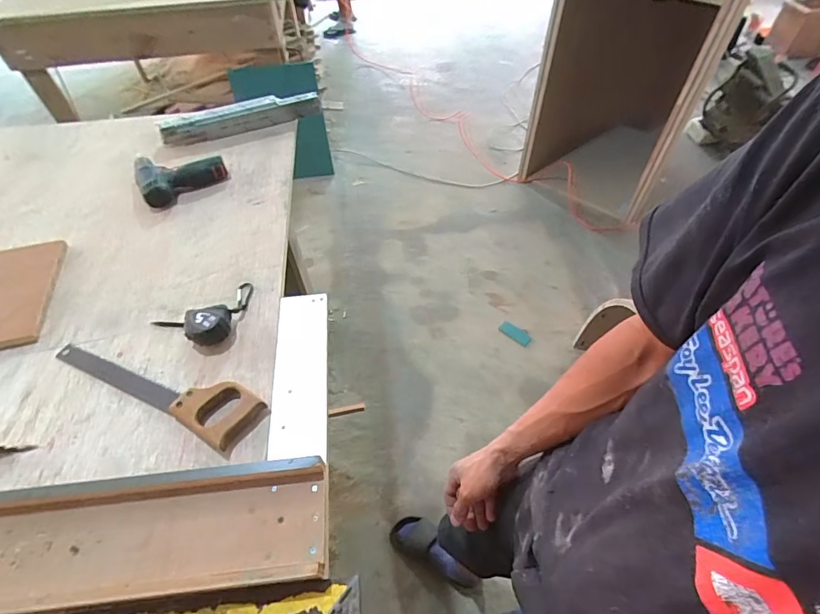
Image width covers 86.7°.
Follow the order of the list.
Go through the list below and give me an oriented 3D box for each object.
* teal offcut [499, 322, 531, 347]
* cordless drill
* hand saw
[{"bbox_3d":[0.411,0.101,1.695,0.131,0.008,0.056,35,61,25],"label":"teal offcut"},{"bbox_3d":[-0.543,-0.316,1.011,0.189,0.050,0.155,-36,60,-24],"label":"cordless drill"},{"bbox_3d":[-0.404,0.111,0.691,0.376,0.027,0.090,23,56,17],"label":"hand saw"}]

